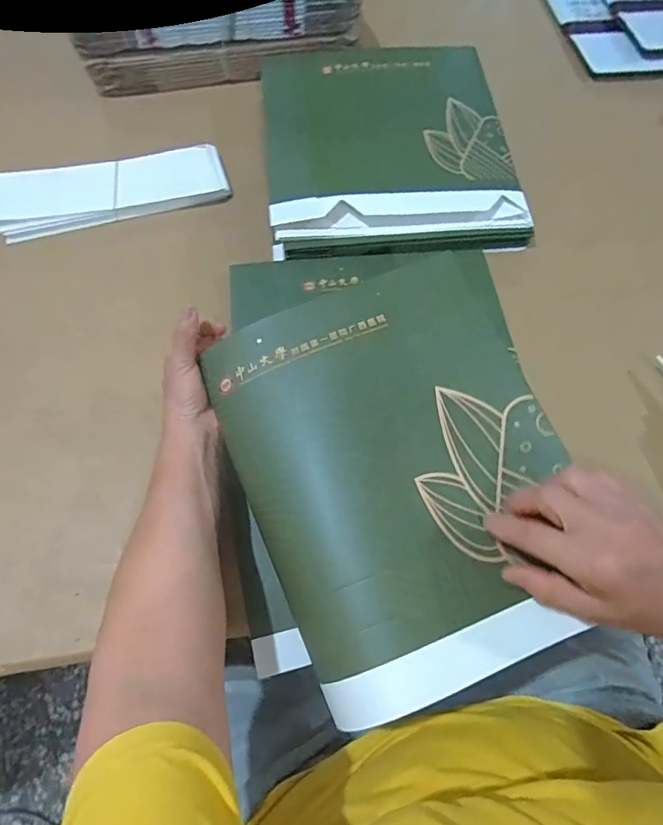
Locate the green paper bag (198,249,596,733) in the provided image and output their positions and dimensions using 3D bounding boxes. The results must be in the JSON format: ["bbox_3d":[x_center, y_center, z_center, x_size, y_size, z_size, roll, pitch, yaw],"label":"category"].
[{"bbox_3d":[0.056,0.044,0.391,0.251,0.029,0.320,-24,76,4],"label":"green paper bag"}]

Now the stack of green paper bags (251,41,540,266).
[{"bbox_3d":[0.077,-0.371,0.674,0.333,0.067,0.331,-5,64,-5],"label":"stack of green paper bags"}]

